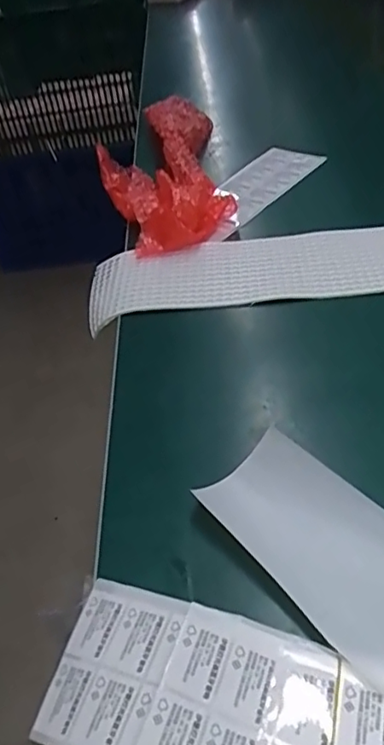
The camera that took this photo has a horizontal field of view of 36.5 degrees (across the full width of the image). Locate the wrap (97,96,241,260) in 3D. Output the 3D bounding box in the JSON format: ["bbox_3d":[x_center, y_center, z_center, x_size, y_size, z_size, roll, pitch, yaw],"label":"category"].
[{"bbox_3d":[-0.036,-0.298,0.819,0.157,0.063,0.411,-7,42,1],"label":"wrap"}]

